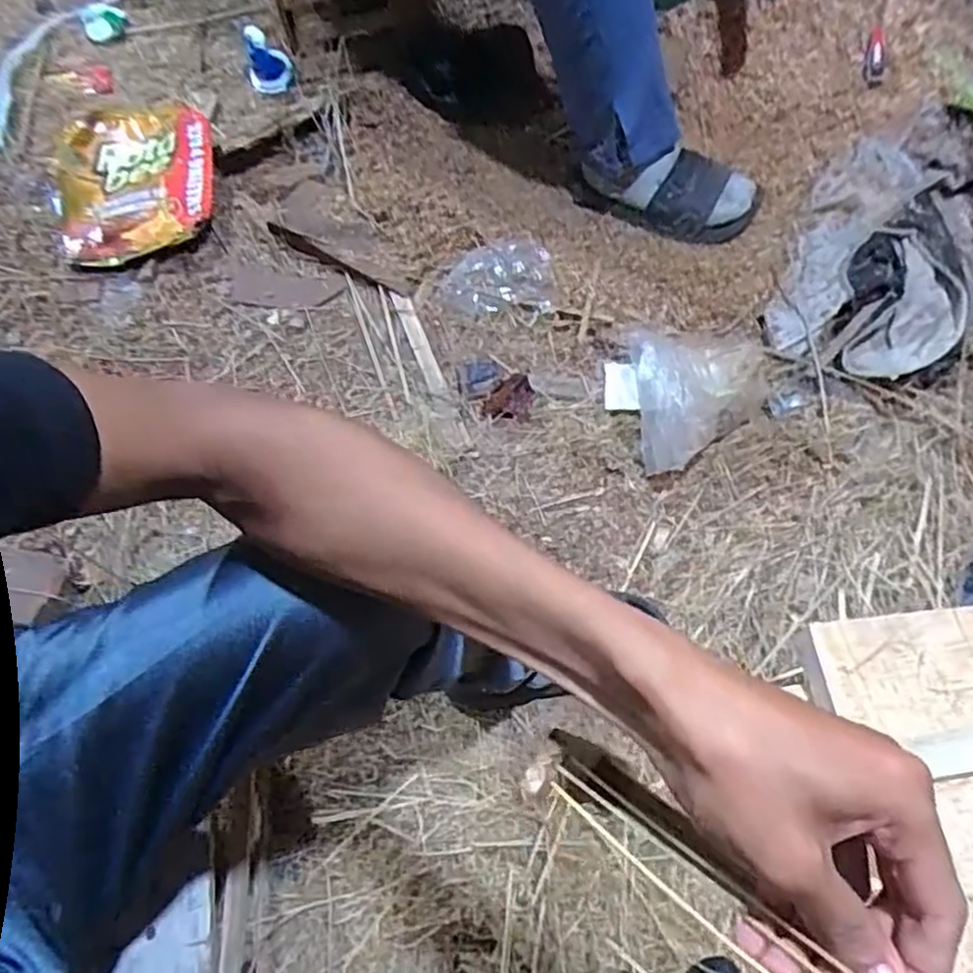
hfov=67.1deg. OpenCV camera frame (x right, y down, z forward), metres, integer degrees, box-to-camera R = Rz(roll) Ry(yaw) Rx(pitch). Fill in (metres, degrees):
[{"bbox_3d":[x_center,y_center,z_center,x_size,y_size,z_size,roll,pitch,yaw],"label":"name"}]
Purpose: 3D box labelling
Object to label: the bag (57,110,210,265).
[{"bbox_3d":[-0.509,-0.445,1.068,0.219,0.039,0.272,-11,64,-7],"label":"bag"}]

